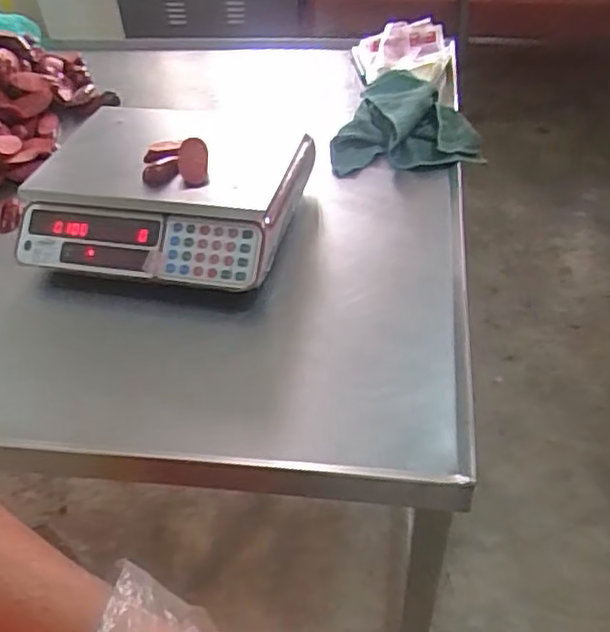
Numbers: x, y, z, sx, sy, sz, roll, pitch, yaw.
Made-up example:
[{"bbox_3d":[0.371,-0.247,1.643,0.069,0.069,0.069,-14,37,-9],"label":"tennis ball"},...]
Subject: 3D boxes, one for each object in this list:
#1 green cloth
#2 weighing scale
[{"bbox_3d":[0.170,-0.341,1.118,0.238,0.069,0.254,2,44,6],"label":"green cloth"},{"bbox_3d":[-0.210,-0.189,0.965,0.363,0.111,0.363,8,44,12],"label":"weighing scale"}]

